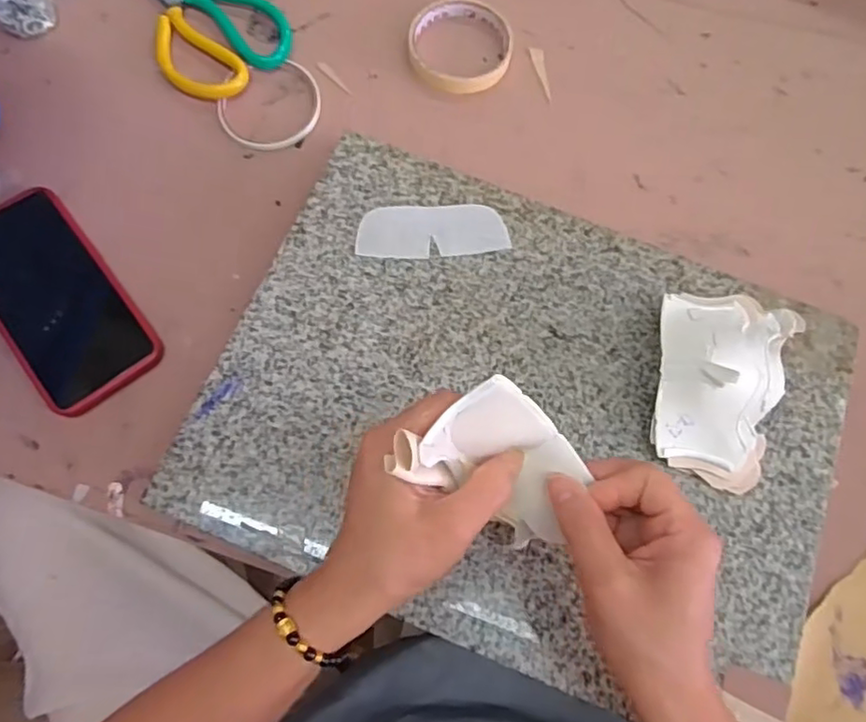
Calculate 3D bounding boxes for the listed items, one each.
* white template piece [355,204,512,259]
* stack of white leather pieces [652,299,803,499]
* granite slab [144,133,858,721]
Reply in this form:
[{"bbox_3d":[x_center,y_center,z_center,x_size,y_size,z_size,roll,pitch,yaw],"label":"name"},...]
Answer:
[{"bbox_3d":[0.000,-0.093,0.445,0.104,0.004,0.040,-2,71,-3],"label":"white template piece"},{"bbox_3d":[0.181,0.012,0.396,0.089,0.051,0.123,18,72,3],"label":"stack of white leather pieces"},{"bbox_3d":[0.062,0.034,0.416,0.389,0.027,0.291,21,71,6],"label":"granite slab"}]

